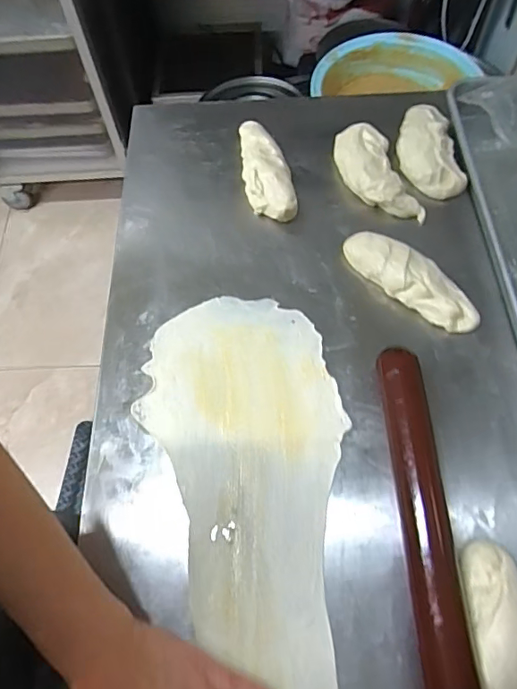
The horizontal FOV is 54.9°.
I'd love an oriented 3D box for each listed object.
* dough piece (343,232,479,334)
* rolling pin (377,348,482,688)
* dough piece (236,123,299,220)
[{"bbox_3d":[0.158,-0.069,0.520,0.049,0.032,0.154,-41,67,-17],"label":"dough piece"},{"bbox_3d":[0.142,0.156,0.403,0.043,0.040,0.316,-5,62,1],"label":"rolling pin"},{"bbox_3d":[0.007,-0.213,0.602,0.054,0.033,0.156,-10,62,-1],"label":"dough piece"}]

